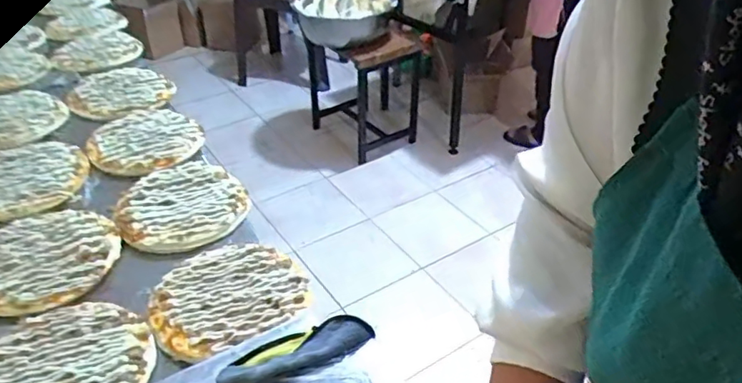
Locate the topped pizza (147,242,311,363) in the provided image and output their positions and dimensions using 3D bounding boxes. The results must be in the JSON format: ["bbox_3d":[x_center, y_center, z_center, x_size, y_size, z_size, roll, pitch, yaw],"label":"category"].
[{"bbox_3d":[-0.187,0.134,0.748,0.194,0.019,0.179,0,36,0],"label":"topped pizza"}]

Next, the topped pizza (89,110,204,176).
[{"bbox_3d":[-0.420,-0.100,1.053,0.186,0.015,0.224,-26,44,-31],"label":"topped pizza"}]

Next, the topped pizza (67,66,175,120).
[{"bbox_3d":[-0.546,-0.219,1.229,0.194,0.024,0.233,-25,43,-30],"label":"topped pizza"}]

